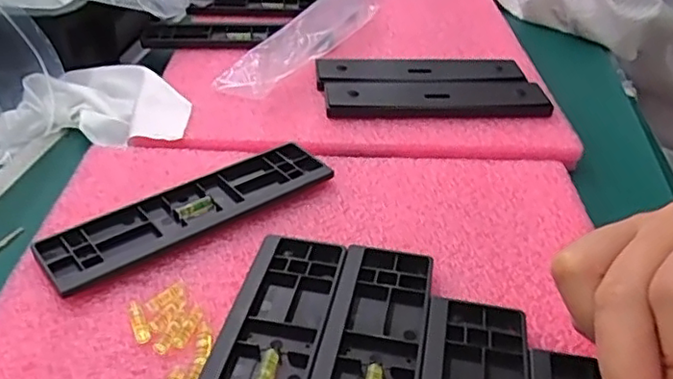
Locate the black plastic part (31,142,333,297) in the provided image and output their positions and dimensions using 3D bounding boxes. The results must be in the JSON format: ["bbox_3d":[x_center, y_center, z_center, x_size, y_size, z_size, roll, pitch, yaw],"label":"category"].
[{"bbox_3d":[-0.077,0.011,0.336,0.156,0.009,0.044,-25,42,-31],"label":"black plastic part"}]

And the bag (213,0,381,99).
[{"bbox_3d":[-0.014,-0.141,0.533,0.046,0.026,0.247,16,38,21],"label":"bag"}]

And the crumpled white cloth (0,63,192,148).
[{"bbox_3d":[-0.173,-0.062,0.445,0.138,0.028,0.083,-1,35,-2],"label":"crumpled white cloth"}]

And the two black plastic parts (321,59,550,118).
[{"bbox_3d":[0.067,-0.077,0.459,0.157,0.013,0.083,-1,35,-3],"label":"two black plastic parts"}]

